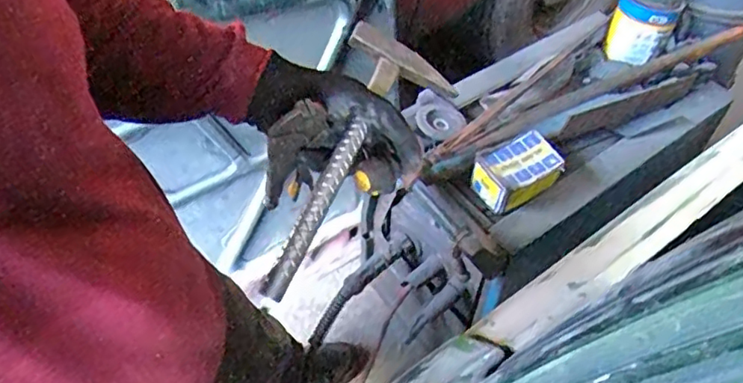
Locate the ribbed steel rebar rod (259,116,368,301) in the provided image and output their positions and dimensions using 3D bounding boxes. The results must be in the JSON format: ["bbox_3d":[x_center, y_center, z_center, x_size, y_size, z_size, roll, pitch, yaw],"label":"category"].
[{"bbox_3d":[-0.052,0.018,0.557,0.023,0.016,0.178,22,77,18],"label":"ribbed steel rebar rod"}]

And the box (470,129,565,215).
[{"bbox_3d":[0.220,-0.029,0.917,0.127,0.057,0.085,-25,55,-18],"label":"box"}]

